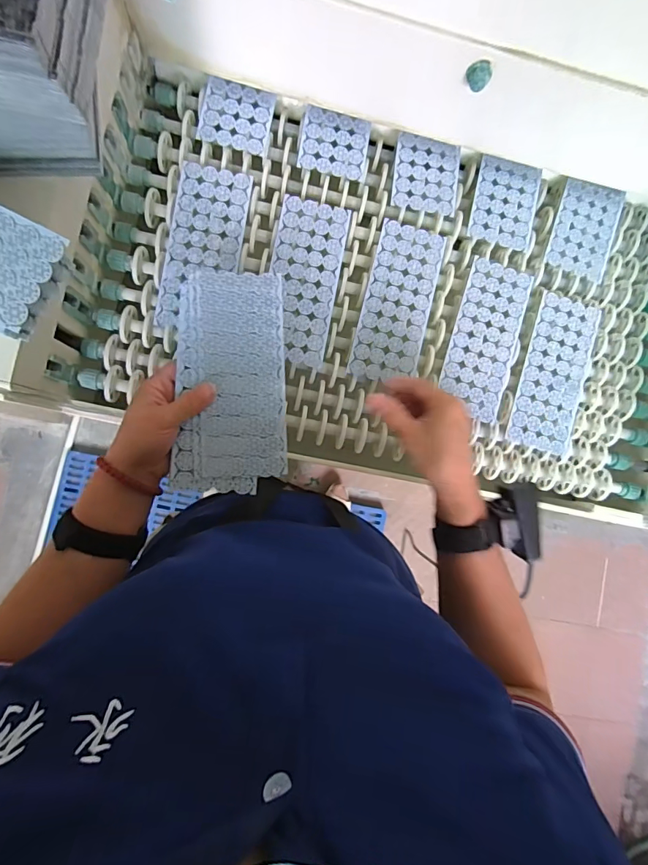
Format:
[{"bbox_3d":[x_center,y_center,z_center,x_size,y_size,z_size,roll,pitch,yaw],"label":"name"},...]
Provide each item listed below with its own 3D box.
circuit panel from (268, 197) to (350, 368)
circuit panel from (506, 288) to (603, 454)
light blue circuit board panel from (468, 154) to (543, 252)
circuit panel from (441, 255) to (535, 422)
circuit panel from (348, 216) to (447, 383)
[{"bbox_3d":[-0.024,-0.178,0.510,0.079,0.004,0.194,10,85,-6],"label":"circuit panel"},{"bbox_3d":[0.291,-0.074,0.545,0.085,0.012,0.193,17,85,-5],"label":"circuit panel"},{"bbox_3d":[0.229,-0.292,0.549,0.079,0.009,0.109,14,85,-6],"label":"light blue circuit board panel"},{"bbox_3d":[0.199,-0.115,0.532,0.083,0.004,0.191,16,85,-6],"label":"circuit panel"},{"bbox_3d":[0.089,-0.155,0.519,0.081,0.004,0.193,15,85,-6],"label":"circuit panel"}]

